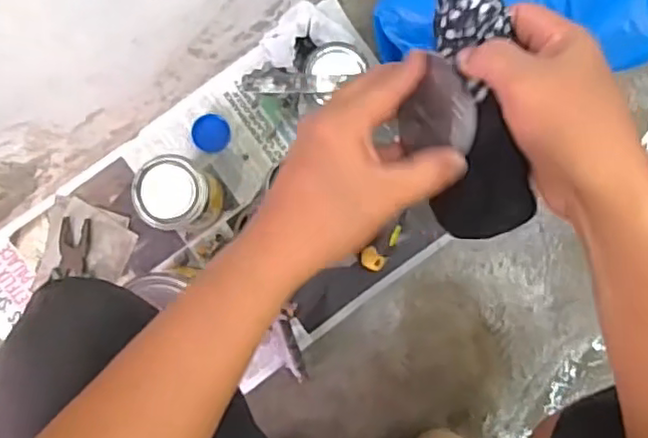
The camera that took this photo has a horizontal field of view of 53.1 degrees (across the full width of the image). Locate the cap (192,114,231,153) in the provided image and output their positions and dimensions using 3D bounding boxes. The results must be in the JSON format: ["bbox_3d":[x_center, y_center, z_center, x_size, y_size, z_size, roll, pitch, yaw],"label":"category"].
[{"bbox_3d":[-0.131,-0.100,0.756,0.043,0.004,0.043,-1,92,-17],"label":"cap"}]

